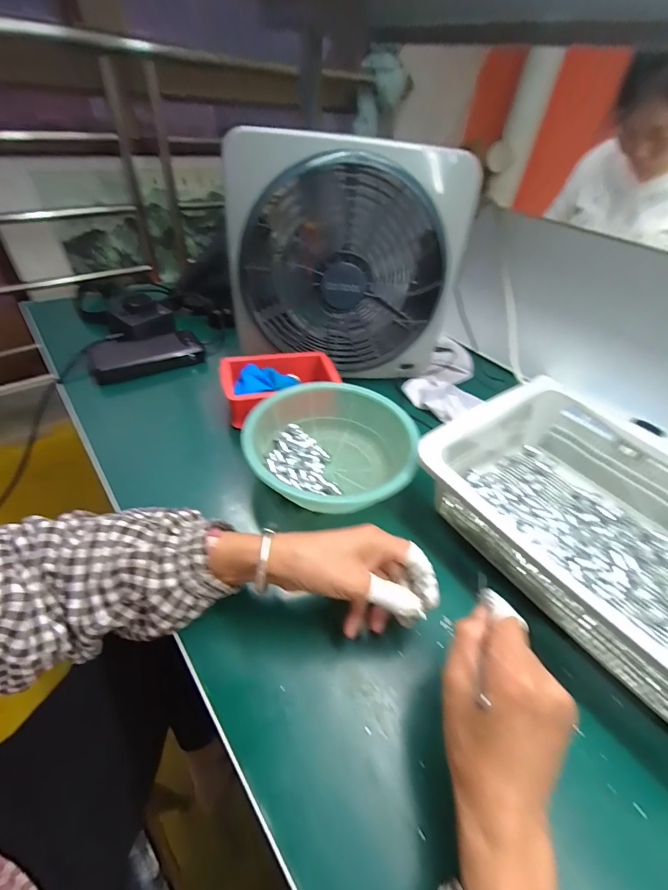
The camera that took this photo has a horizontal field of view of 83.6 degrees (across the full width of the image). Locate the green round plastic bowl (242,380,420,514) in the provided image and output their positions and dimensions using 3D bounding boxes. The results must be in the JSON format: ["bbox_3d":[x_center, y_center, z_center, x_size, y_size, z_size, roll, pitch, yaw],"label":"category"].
[{"bbox_3d":[-0.006,0.009,0.429,0.172,0.068,0.180,3,44,-3],"label":"green round plastic bowl"}]

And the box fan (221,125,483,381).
[{"bbox_3d":[0.011,-0.231,0.504,0.292,0.263,0.082,0,44,-5],"label":"box fan"}]

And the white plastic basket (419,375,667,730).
[{"bbox_3d":[0.278,0.073,0.367,0.278,0.090,0.321,-25,52,-28],"label":"white plastic basket"}]

